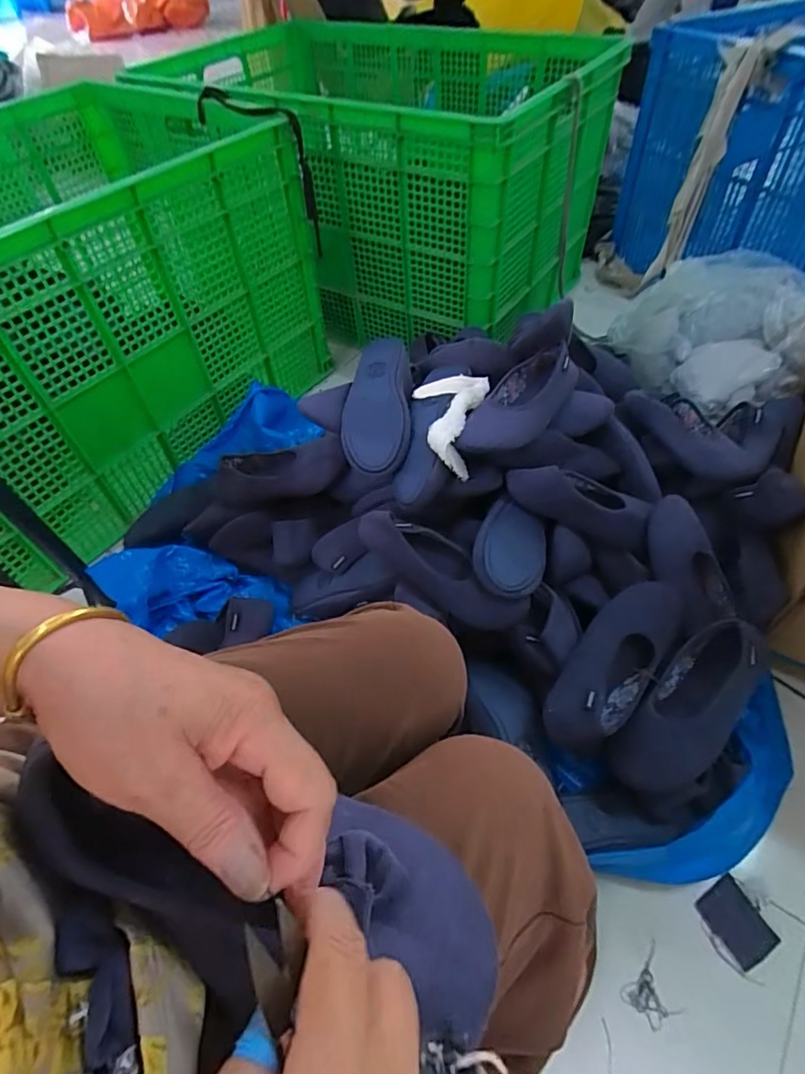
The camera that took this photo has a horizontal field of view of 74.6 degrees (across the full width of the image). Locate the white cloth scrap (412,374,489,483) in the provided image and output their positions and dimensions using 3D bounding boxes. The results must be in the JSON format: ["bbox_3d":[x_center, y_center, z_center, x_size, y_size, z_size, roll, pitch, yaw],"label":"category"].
[{"bbox_3d":[0.067,-0.163,0.760,0.109,0.068,0.155,3,53,6],"label":"white cloth scrap"}]

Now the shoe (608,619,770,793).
[{"bbox_3d":[0.348,0.208,0.640,0.095,0.061,0.239,38,78,28],"label":"shoe"}]

